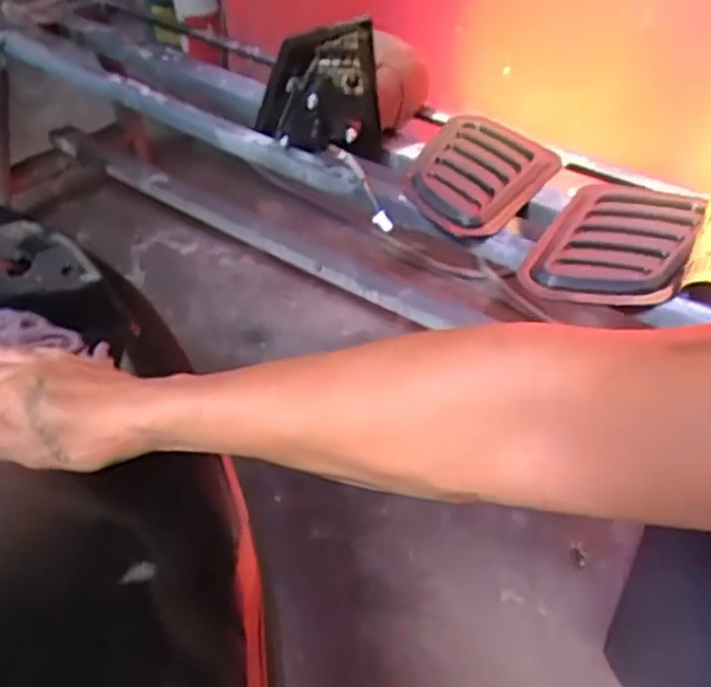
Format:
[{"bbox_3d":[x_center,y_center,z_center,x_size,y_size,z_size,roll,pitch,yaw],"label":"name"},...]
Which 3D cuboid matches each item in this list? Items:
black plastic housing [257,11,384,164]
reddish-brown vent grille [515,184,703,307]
[{"bbox_3d":[-0.046,-0.300,0.784,0.154,0.148,0.082,22,42,20],"label":"black plastic housing"},{"bbox_3d":[0.273,-0.109,0.711,0.137,0.023,0.257,21,41,21],"label":"reddish-brown vent grille"}]

